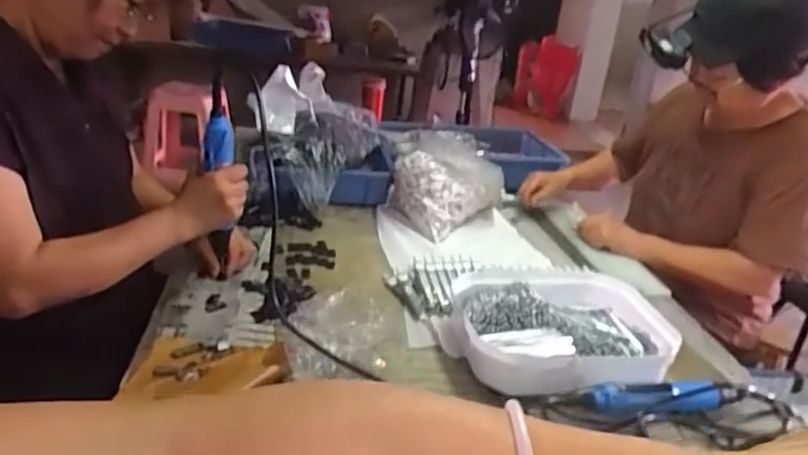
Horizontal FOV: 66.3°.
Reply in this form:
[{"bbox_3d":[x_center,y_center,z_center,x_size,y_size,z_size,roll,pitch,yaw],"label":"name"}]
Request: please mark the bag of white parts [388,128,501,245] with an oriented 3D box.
[{"bbox_3d":[0.076,-0.098,1.230,0.182,0.148,0.209,23,28,34],"label":"bag of white parts"}]

